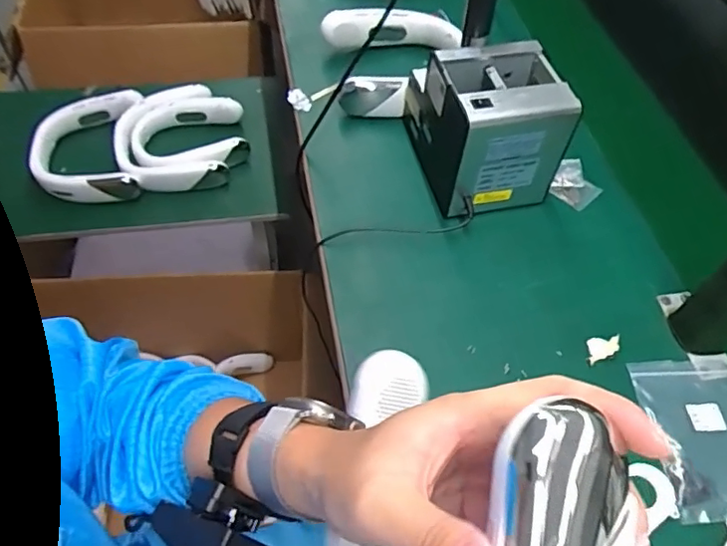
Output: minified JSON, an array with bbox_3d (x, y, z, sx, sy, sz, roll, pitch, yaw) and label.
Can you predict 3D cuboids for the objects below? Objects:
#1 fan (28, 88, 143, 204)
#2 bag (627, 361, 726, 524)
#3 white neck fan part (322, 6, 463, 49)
[{"bbox_3d":[-0.499,-0.227,1.016,0.196,0.063,0.237,-5,56,-6],"label":"fan"},{"bbox_3d":[0.320,0.149,0.520,0.102,0.004,0.149,0,55,-3],"label":"bag"},{"bbox_3d":[0.043,-0.355,0.828,0.201,0.071,0.033,-5,56,-6],"label":"white neck fan part"}]

